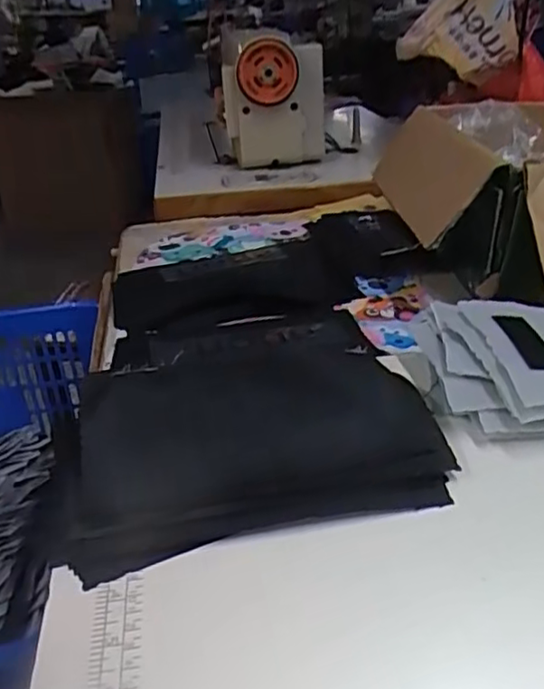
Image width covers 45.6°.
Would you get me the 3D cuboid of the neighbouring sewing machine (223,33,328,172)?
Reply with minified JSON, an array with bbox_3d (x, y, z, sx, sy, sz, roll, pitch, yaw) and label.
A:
[{"bbox_3d":[-0.004,-0.463,1.199,0.164,0.218,0.369,-6,30,-1],"label":"neighbouring sewing machine"}]

